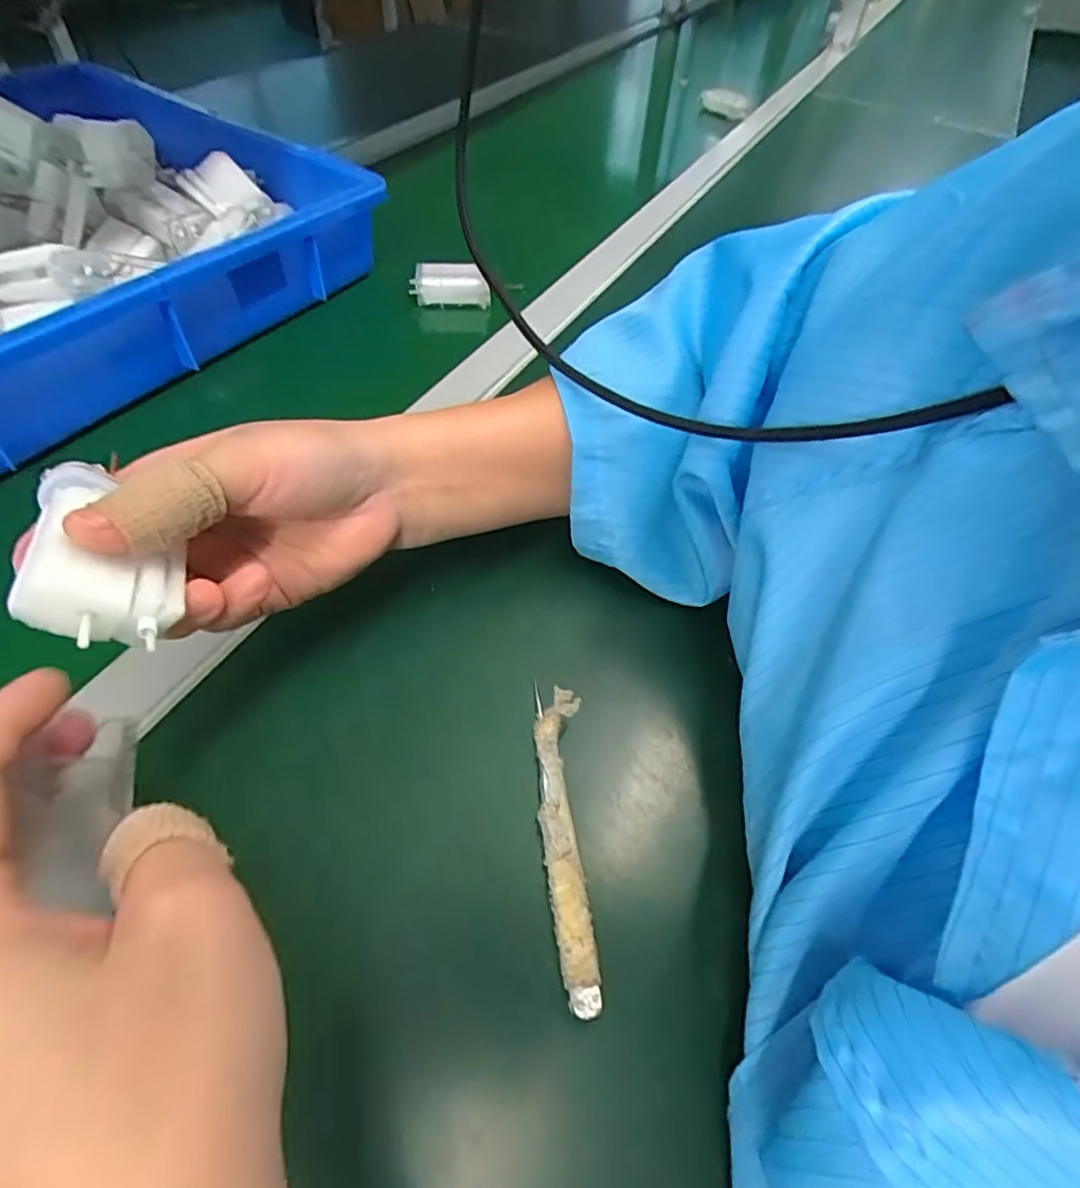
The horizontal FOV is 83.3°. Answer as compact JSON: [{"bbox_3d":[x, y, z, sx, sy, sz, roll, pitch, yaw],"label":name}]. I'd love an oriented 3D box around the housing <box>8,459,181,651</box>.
[{"bbox_3d":[-0.137,-0.012,0.190,0.038,0.029,0.060,9,70,-40],"label":"housing"}]

